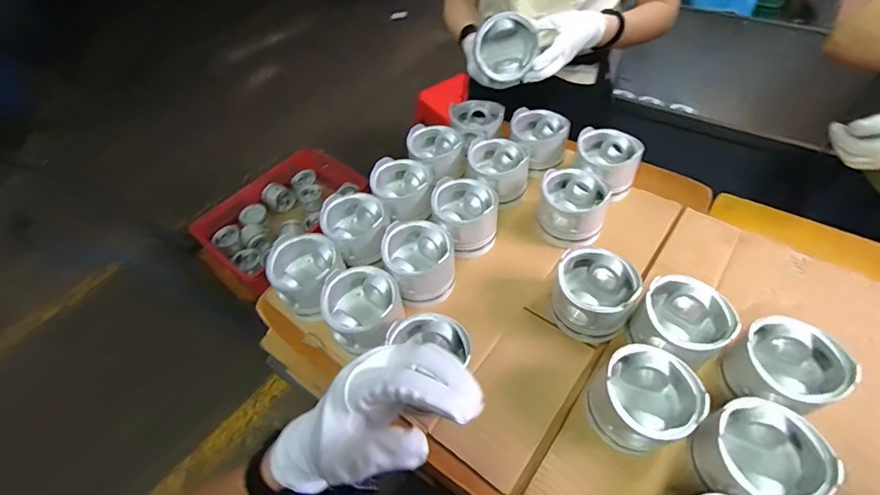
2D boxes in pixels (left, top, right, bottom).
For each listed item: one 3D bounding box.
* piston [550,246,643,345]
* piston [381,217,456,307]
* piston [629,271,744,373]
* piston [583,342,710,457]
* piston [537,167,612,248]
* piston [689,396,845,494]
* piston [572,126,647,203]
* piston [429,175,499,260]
[{"bbox_3d":[0.211,0.067,0.601,0.104,0.084,0.106,15,54,18],"label":"piston"},{"bbox_3d":[-0.032,0.018,0.653,0.104,0.074,0.116,-17,51,-8],"label":"piston"},{"bbox_3d":[0.301,0.098,0.552,0.101,0.070,0.102,-3,51,4],"label":"piston"},{"bbox_3d":[0.233,0.178,0.509,0.105,0.081,0.102,-3,51,4],"label":"piston"},{"bbox_3d":[0.212,-0.064,0.706,0.104,0.075,0.104,9,53,13],"label":"piston"},{"bbox_3d":[0.329,0.219,0.457,0.104,0.071,0.098,-3,51,4],"label":"piston"},{"bbox_3d":[0.287,-0.146,0.763,0.091,0.076,0.110,-38,57,-22],"label":"piston"},{"bbox_3d":[0.040,-0.051,0.705,0.103,0.071,0.108,-13,51,-4],"label":"piston"}]

